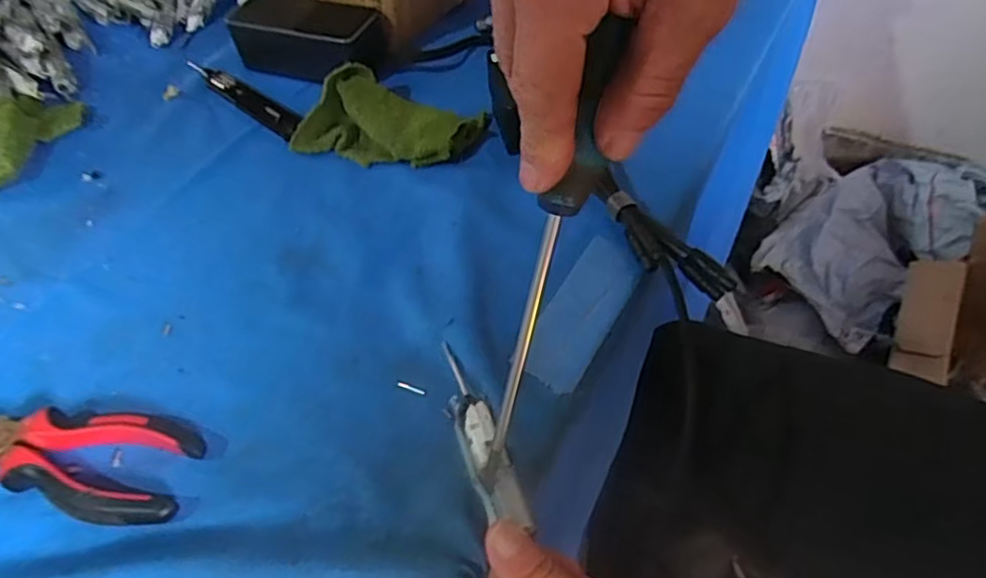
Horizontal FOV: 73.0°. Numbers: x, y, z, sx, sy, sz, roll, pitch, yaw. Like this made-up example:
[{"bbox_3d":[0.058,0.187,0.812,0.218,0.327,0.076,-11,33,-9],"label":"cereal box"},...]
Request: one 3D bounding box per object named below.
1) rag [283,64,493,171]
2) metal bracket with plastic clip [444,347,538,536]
[{"bbox_3d":[-0.078,-0.119,0.505,0.135,0.021,0.076,25,86,18],"label":"rag"},{"bbox_3d":[-0.010,0.072,0.346,0.021,0.009,0.111,-19,51,-9],"label":"metal bracket with plastic clip"}]

